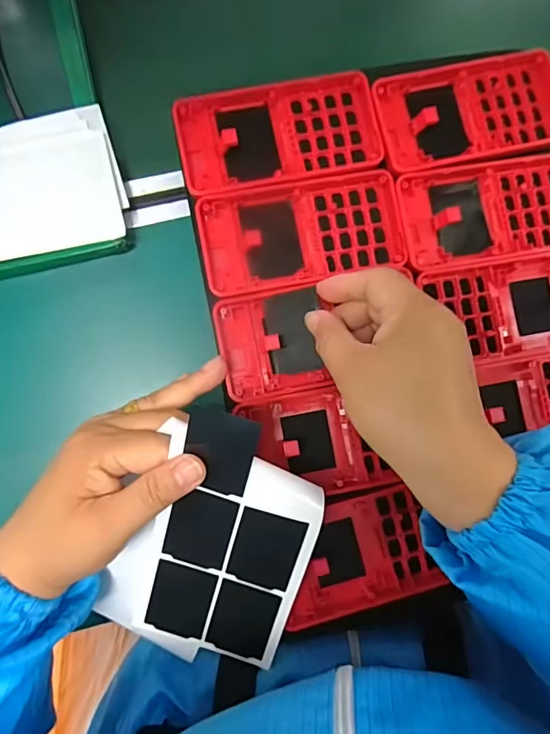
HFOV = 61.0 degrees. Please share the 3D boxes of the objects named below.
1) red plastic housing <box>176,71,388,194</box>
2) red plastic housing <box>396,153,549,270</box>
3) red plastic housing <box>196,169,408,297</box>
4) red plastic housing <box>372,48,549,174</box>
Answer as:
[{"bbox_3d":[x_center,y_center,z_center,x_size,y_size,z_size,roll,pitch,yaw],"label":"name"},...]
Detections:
[{"bbox_3d":[0.003,-0.145,0.290,0.123,0.012,0.062,-13,84,-4],"label":"red plastic housing"},{"bbox_3d":[0.140,-0.100,0.294,0.123,0.013,0.062,-10,84,-4],"label":"red plastic housing"},{"bbox_3d":[0.017,-0.083,0.287,0.121,0.011,0.061,-12,86,-4],"label":"red plastic housing"},{"bbox_3d":[0.127,-0.166,0.300,0.124,0.011,0.067,-12,84,-4],"label":"red plastic housing"}]

